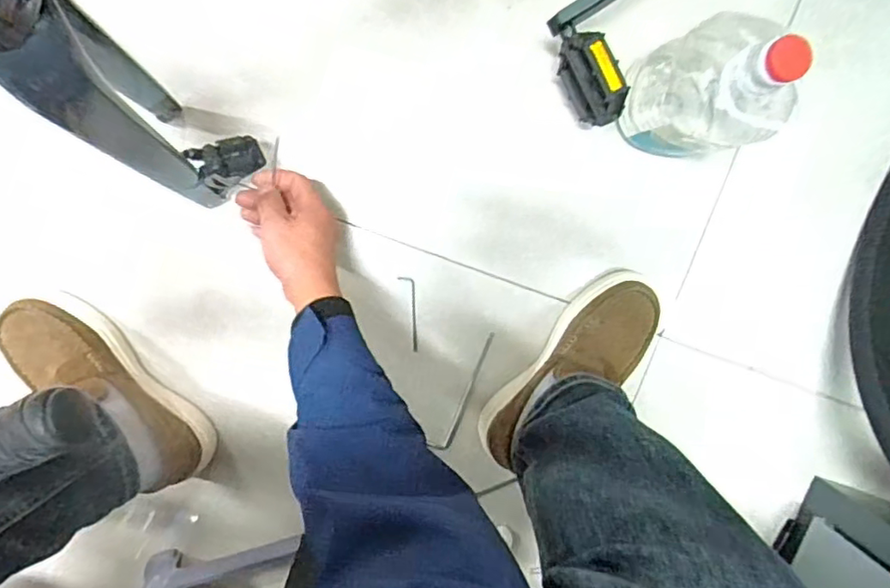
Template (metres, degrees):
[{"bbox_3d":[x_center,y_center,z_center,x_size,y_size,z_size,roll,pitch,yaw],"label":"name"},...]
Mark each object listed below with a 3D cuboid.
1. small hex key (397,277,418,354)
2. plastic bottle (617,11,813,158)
[{"bbox_3d":[-0.042,0.025,0.732,0.019,0.004,0.093,-6,99,-2],"label":"small hex key"},{"bbox_3d":[0.271,-0.194,0.587,0.134,0.229,0.102,-6,99,-2],"label":"plastic bottle"}]

